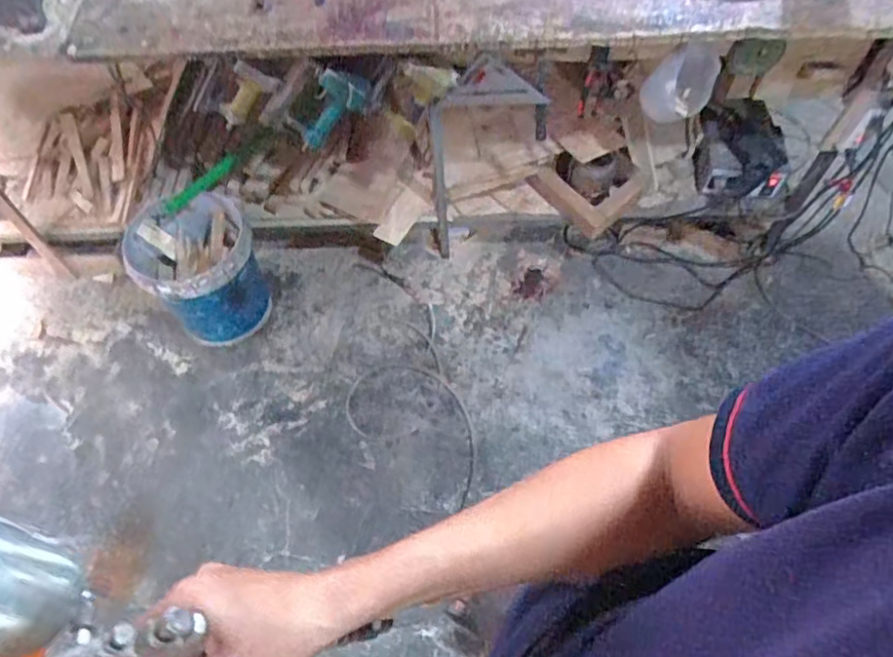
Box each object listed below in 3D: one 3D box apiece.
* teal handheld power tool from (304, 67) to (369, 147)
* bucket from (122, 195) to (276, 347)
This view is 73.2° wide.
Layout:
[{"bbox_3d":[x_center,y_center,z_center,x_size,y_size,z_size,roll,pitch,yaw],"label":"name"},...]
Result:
[{"bbox_3d":[-0.240,-0.474,1.283,0.106,0.229,0.048,10,62,-29],"label":"teal handheld power tool"},{"bbox_3d":[-0.606,-0.142,1.531,0.274,0.294,0.292,-1,60,1],"label":"bucket"}]

